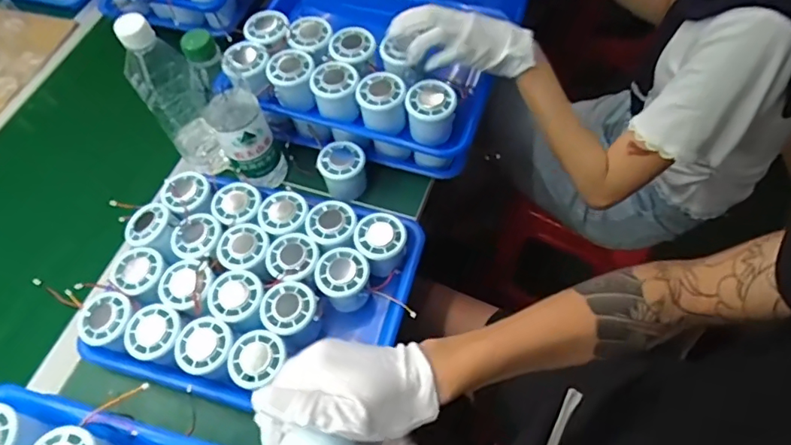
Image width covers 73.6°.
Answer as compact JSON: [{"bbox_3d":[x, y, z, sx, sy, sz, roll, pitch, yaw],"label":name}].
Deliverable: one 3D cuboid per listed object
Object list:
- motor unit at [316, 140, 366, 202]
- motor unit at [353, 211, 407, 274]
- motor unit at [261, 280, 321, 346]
[{"bbox_3d":[-0.066,-0.063,0.667,0.057,0.060,0.050,-13,54,-5],"label":"motor unit"},{"bbox_3d":[-0.016,0.027,0.604,0.055,0.057,0.052,-2,54,3],"label":"motor unit"},{"bbox_3d":[-0.110,0.102,0.571,0.055,0.054,0.058,-39,60,-22],"label":"motor unit"}]

